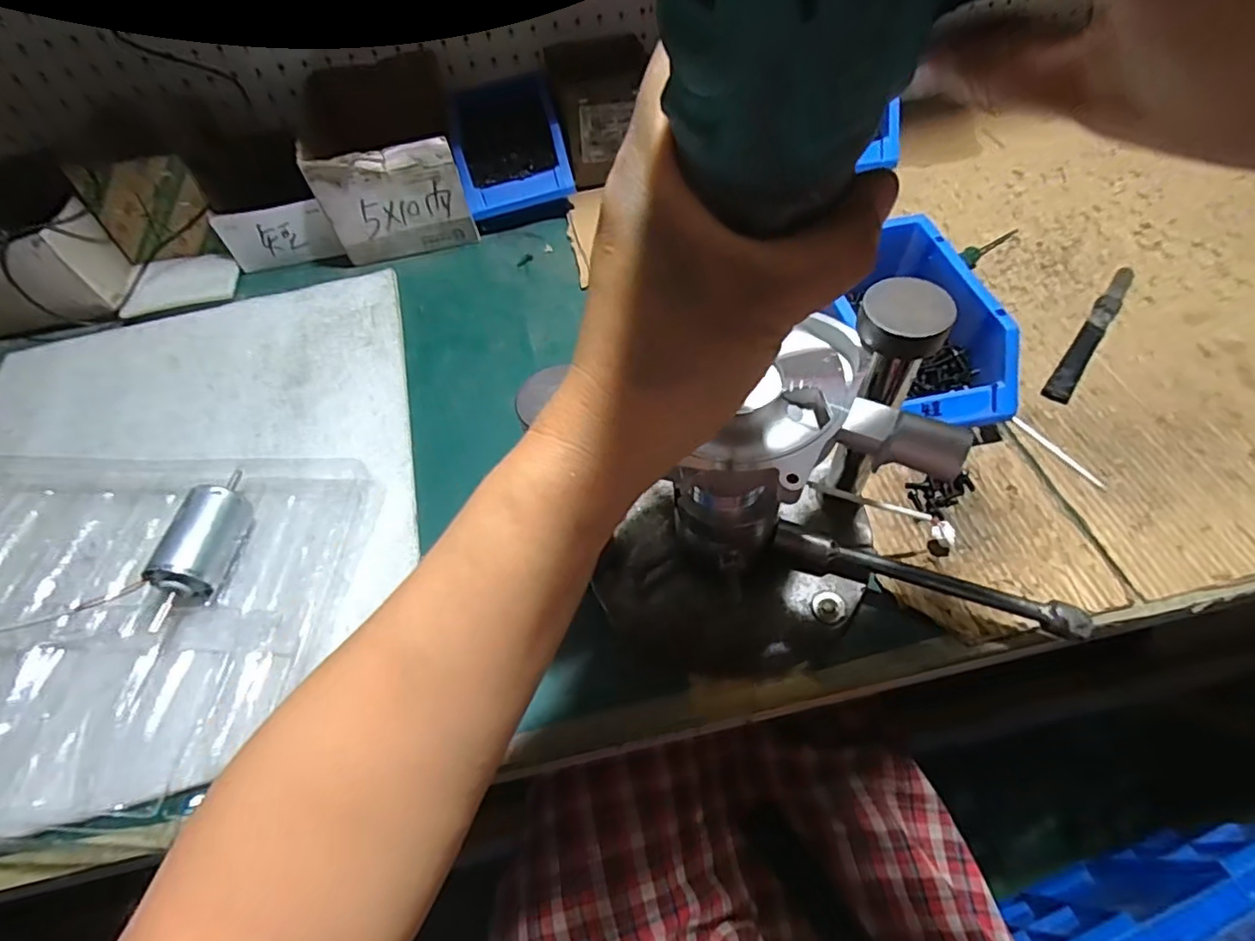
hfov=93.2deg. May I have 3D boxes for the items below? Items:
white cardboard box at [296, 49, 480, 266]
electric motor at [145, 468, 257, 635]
[{"bbox_3d":[-0.256,-0.333,0.639,0.140,0.114,0.195,-14,55,-6],"label":"white cardboard box"},{"bbox_3d":[-0.298,0.051,0.419,0.039,0.037,0.120,5,55,7],"label":"electric motor"}]

